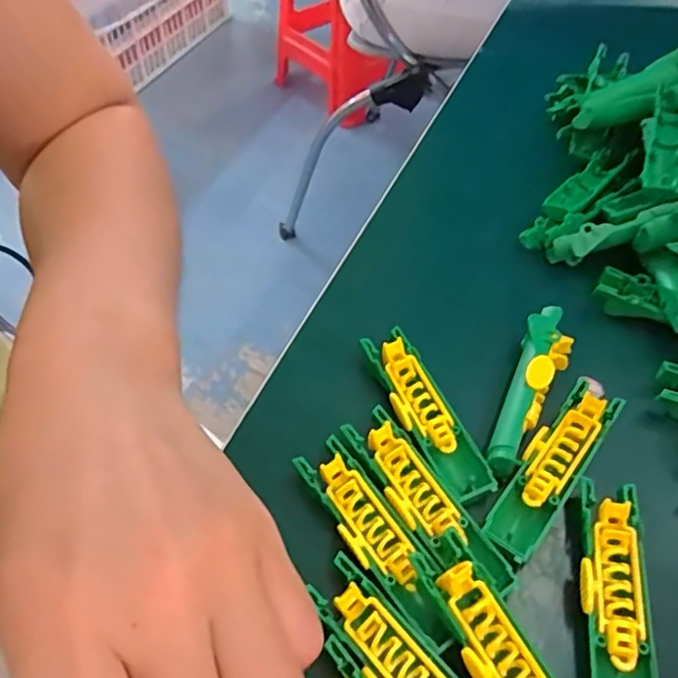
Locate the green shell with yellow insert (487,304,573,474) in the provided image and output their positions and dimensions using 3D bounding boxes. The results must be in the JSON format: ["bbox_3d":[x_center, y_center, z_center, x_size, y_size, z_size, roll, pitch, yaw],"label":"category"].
[{"bbox_3d":[0.074,0.018,0.235,0.018,0.014,0.077,22,55,17],"label":"green shell with yellow insert"}]

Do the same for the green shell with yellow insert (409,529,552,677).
[{"bbox_3d":[0.048,0.093,0.171,0.018,0.008,0.075,-28,70,-20],"label":"green shell with yellow insert"}]

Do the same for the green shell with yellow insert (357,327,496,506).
[{"bbox_3d":[0.032,0.026,0.229,0.018,0.013,0.074,-21,54,-16],"label":"green shell with yellow insert"}]

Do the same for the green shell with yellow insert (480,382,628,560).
[{"bbox_3d":[0.077,0.043,0.215,0.019,0.009,0.075,32,58,24],"label":"green shell with yellow insert"}]

